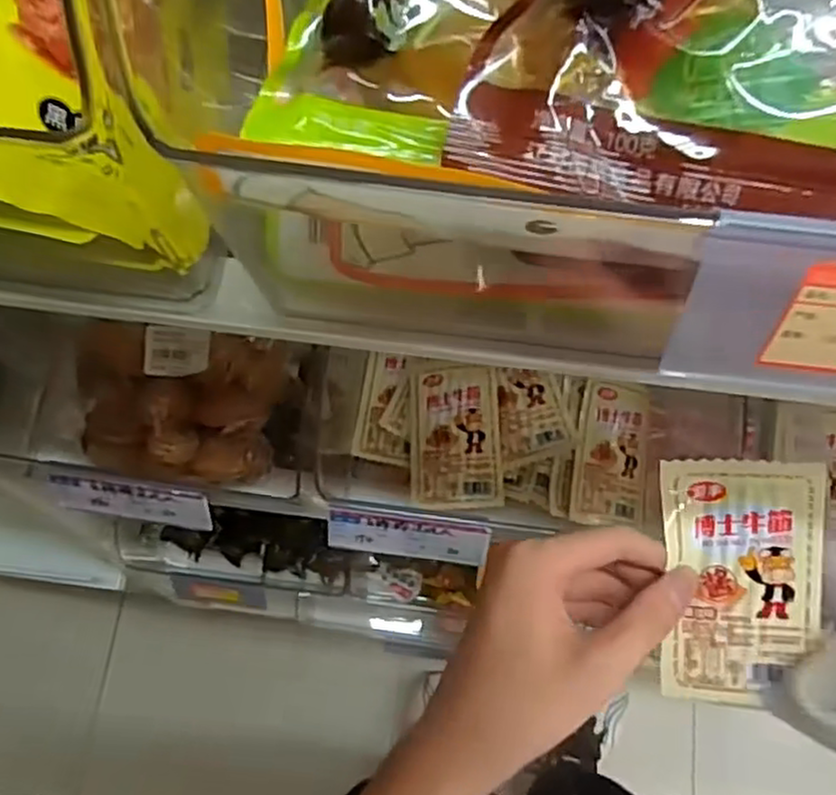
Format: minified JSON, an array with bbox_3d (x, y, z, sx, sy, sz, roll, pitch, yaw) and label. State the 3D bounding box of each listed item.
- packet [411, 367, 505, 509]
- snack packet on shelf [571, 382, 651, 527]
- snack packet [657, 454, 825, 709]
[{"bbox_3d":[0.028,0.029,0.529,0.065,0.017,0.103,0,74,0],"label":"packet"},{"bbox_3d":[0.147,0.042,0.536,0.057,0.007,0.108,14,77,-15],"label":"snack packet on shelf"},{"bbox_3d":[0.148,0.085,0.327,0.067,0.004,0.111,0,94,14],"label":"snack packet"}]

